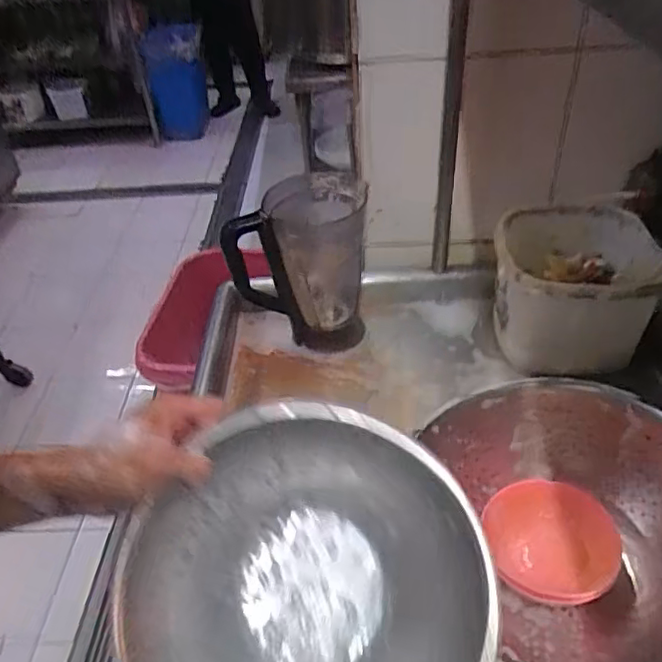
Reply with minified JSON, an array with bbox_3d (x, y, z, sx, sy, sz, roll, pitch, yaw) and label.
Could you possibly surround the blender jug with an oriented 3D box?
[{"bbox_3d":[-0.047,-0.096,0.953,0.204,0.244,0.148,-7,40,-3],"label":"blender jug"}]

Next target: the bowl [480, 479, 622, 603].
[{"bbox_3d":[0.239,0.232,0.662,0.128,0.053,0.138,-3,40,2],"label":"bowl"}]

